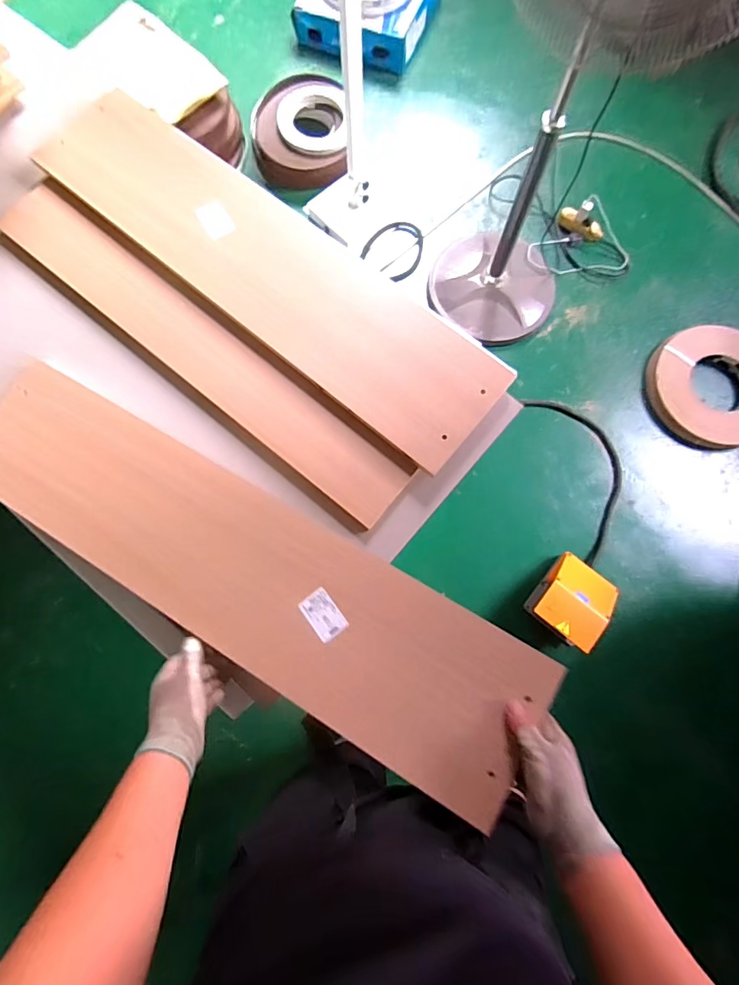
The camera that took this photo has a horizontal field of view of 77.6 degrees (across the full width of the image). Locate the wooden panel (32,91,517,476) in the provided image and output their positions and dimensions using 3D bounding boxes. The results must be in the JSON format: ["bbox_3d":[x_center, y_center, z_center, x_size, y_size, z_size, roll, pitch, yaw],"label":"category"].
[{"bbox_3d":[-0.187,-0.387,0.767,0.896,0.029,0.214,39,82,8],"label":"wooden panel"}]

